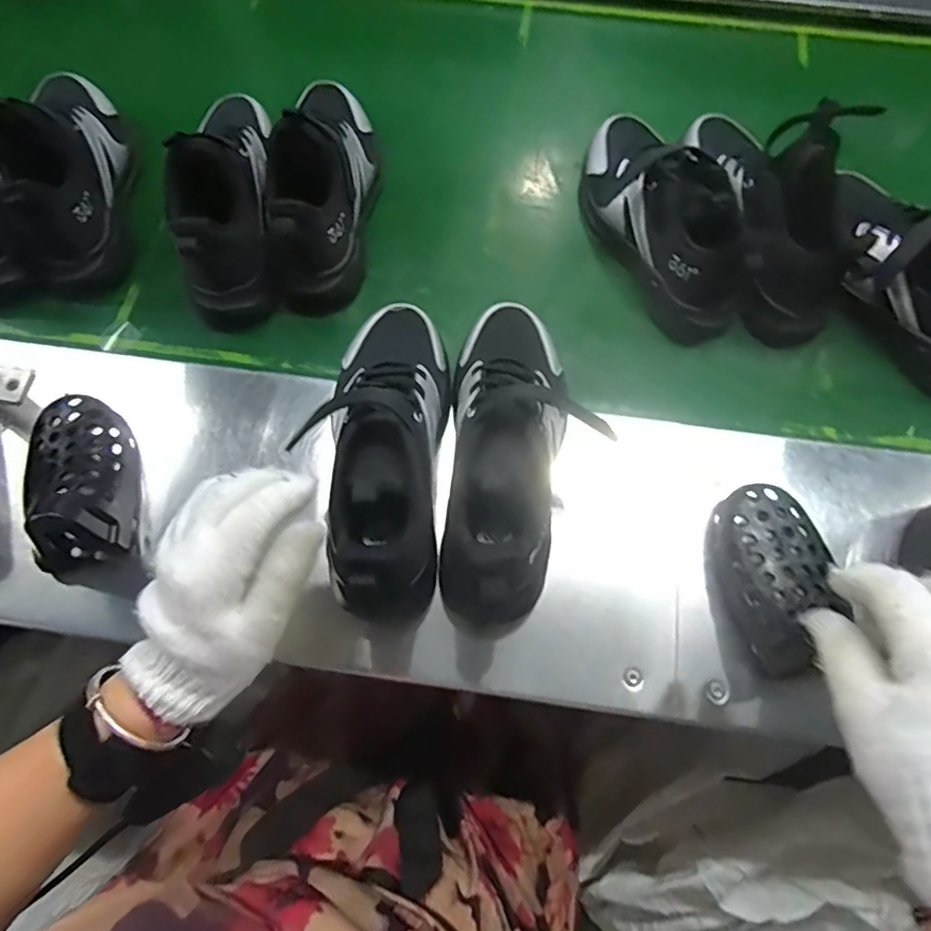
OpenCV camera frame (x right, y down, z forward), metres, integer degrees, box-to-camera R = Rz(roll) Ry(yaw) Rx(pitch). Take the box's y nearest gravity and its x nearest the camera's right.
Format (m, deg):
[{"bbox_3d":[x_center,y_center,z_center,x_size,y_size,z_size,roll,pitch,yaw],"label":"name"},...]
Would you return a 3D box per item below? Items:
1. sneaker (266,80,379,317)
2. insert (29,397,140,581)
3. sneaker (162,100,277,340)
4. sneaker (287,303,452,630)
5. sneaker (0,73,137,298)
[{"bbox_3d":[-0.134,-0.274,0.541,0.082,0.116,0.242,2,70,0],"label":"sneaker"},{"bbox_3d":[-0.301,0.010,0.457,0.071,0.088,0.136,-14,71,-5],"label":"insert"},{"bbox_3d":[-0.228,-0.266,0.543,0.076,0.115,0.250,-8,70,-3],"label":"sneaker"},{"bbox_3d":[-0.062,-0.018,0.429,0.090,0.092,0.256,4,70,1],"label":"sneaker"},{"bbox_3d":[-0.388,-0.297,0.560,0.083,0.120,0.238,-11,71,-4],"label":"sneaker"}]

